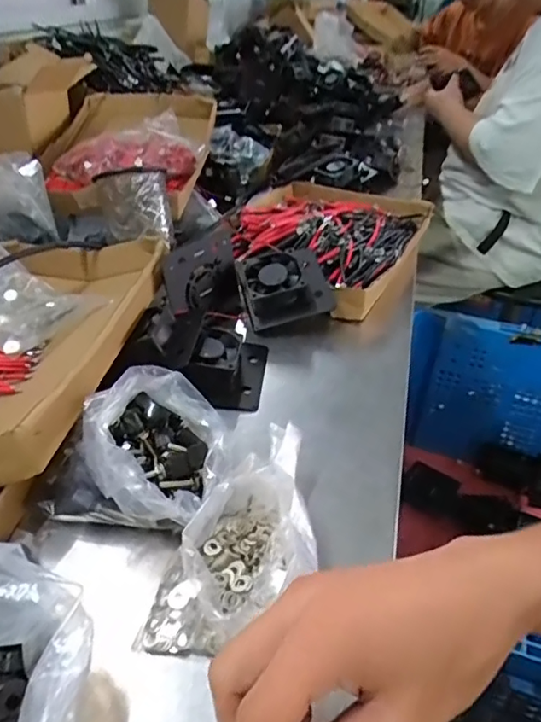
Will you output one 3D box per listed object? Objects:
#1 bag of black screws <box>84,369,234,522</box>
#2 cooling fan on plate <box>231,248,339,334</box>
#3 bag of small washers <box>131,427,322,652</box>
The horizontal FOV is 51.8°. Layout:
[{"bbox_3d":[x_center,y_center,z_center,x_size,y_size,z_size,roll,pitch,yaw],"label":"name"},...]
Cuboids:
[{"bbox_3d":[-0.076,0.064,0.383,0.090,0.075,0.103,-9,37,-15],"label":"bag of black screws"},{"bbox_3d":[0.015,-0.078,0.591,0.090,0.057,0.086,-11,37,-16],"label":"cooling fan on plate"},{"bbox_3d":[-0.011,0.110,0.349,0.079,0.046,0.158,20,40,24],"label":"bag of small washers"}]

